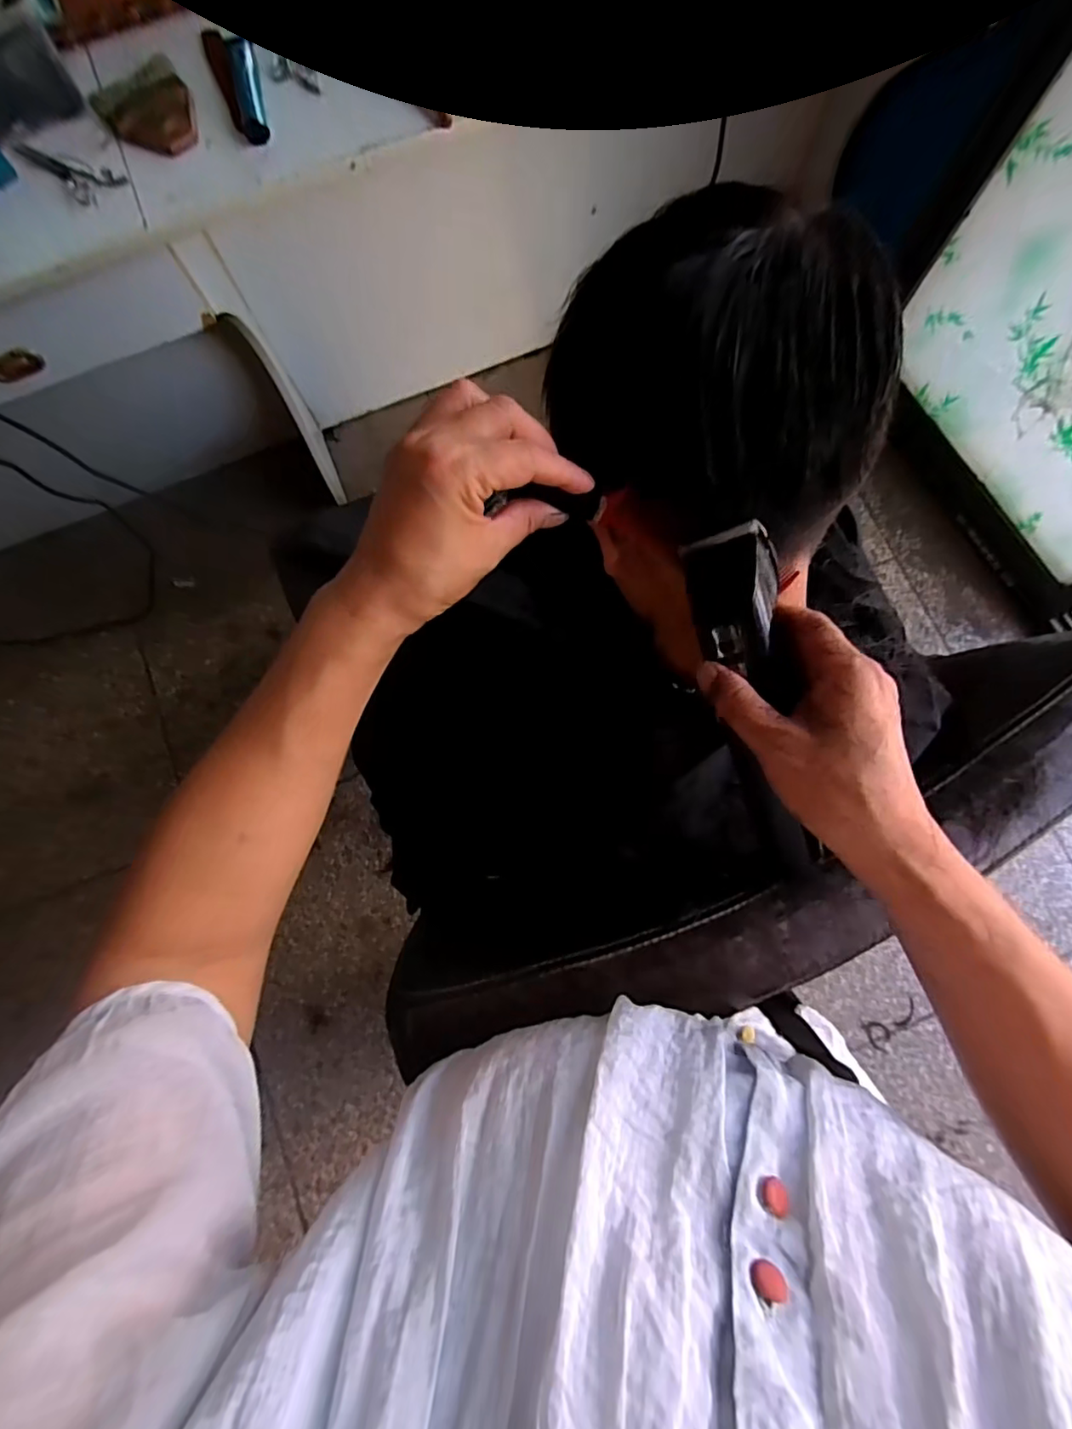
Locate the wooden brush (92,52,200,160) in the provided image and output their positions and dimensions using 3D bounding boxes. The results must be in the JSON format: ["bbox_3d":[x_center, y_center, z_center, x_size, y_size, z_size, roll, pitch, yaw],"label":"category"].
[{"bbox_3d":[-0.492,-0.772,0.710,0.109,0.017,0.151,-35,79,-5],"label":"wooden brush"}]

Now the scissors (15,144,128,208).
[{"bbox_3d":[-0.593,-0.695,0.704,0.150,0.006,0.059,38,82,9],"label":"scissors"}]

